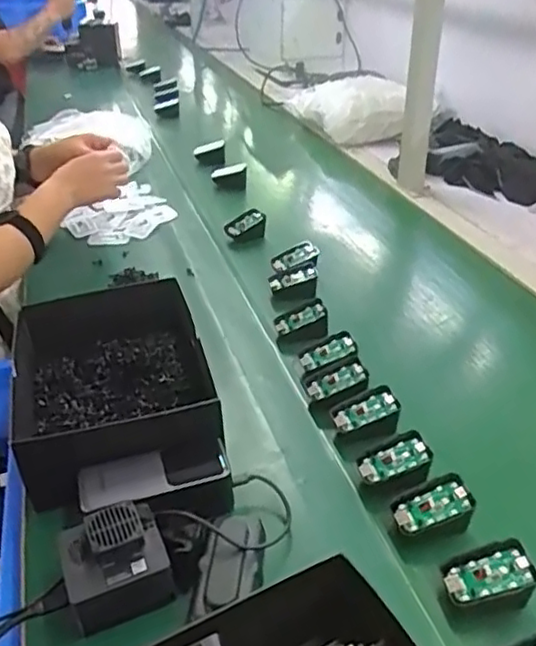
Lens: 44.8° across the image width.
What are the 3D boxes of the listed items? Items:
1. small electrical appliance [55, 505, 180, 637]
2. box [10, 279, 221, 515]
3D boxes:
[{"bbox_3d":[-0.122,0.194,0.519,0.080,0.061,0.076,-15,32,-20],"label":"small electrical appliance"},{"bbox_3d":[-0.166,0.070,0.696,0.201,0.097,0.248,-9,31,-10],"label":"box"}]

